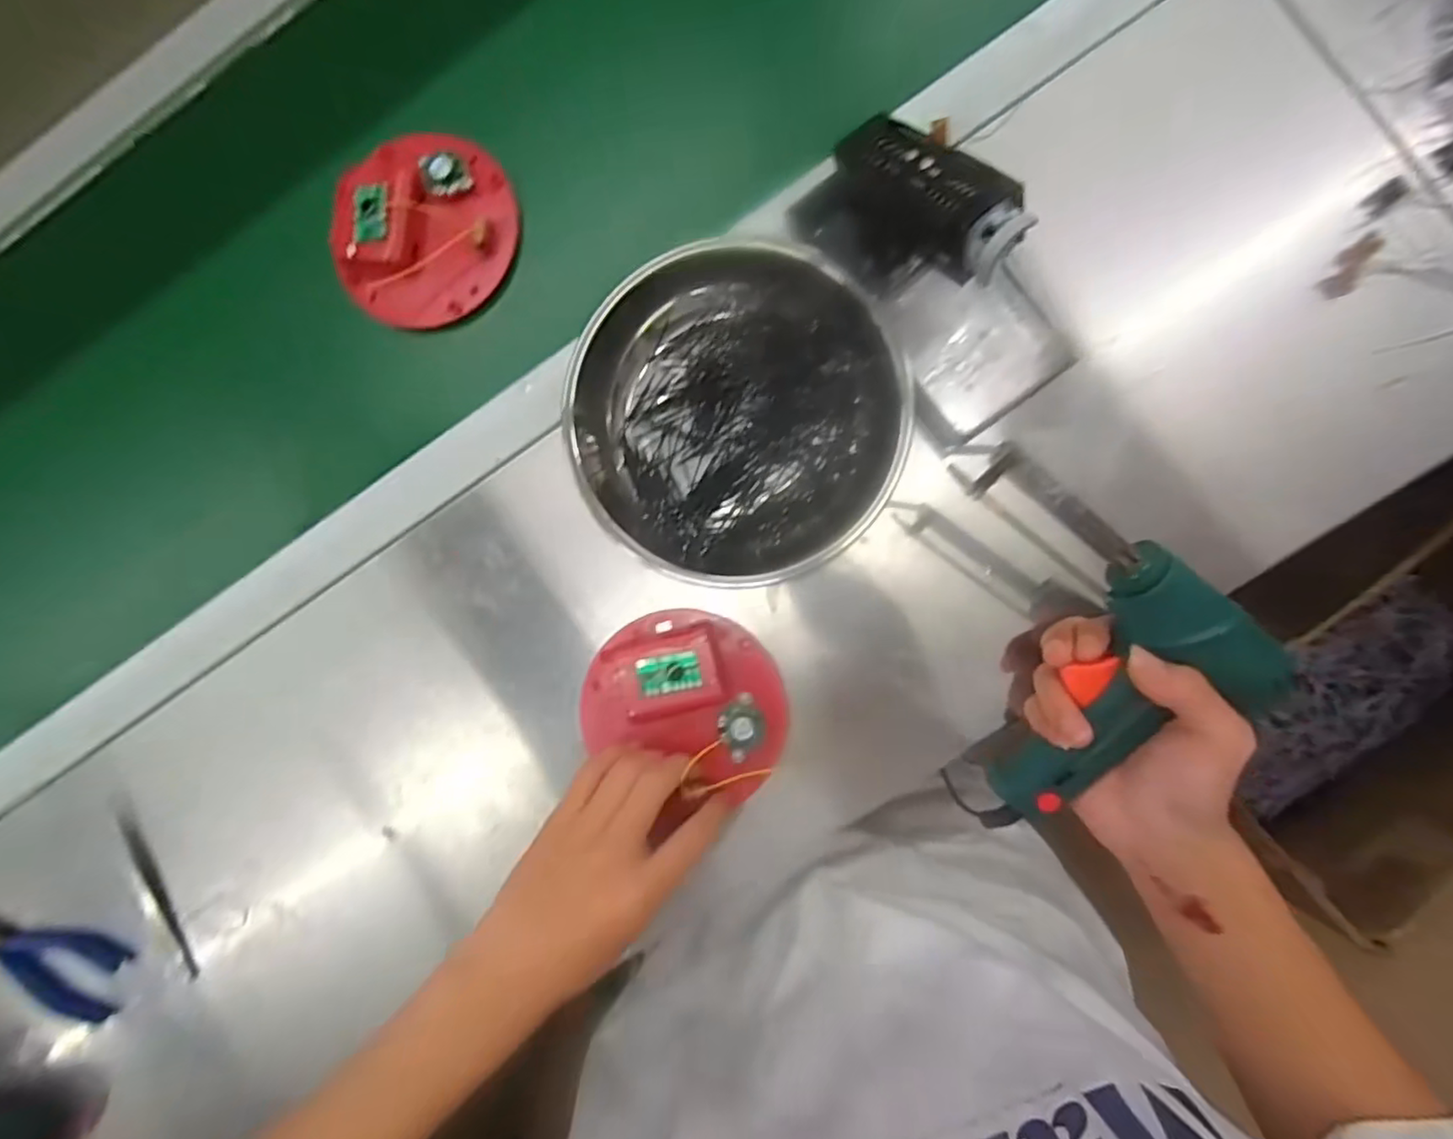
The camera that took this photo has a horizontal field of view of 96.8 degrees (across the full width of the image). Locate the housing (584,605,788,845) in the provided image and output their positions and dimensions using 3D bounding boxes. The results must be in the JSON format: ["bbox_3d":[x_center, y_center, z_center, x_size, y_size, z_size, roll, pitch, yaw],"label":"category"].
[{"bbox_3d":[-0.023,0.084,0.386,0.121,0.031,0.109,38,95,6],"label":"housing"}]

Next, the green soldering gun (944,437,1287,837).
[{"bbox_3d":[0.148,0.034,0.314,0.150,0.071,0.165,0,91,8],"label":"green soldering gun"}]

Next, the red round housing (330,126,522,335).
[{"bbox_3d":[-0.195,-0.218,0.413,0.108,0.029,0.119,28,92,6],"label":"red round housing"}]

